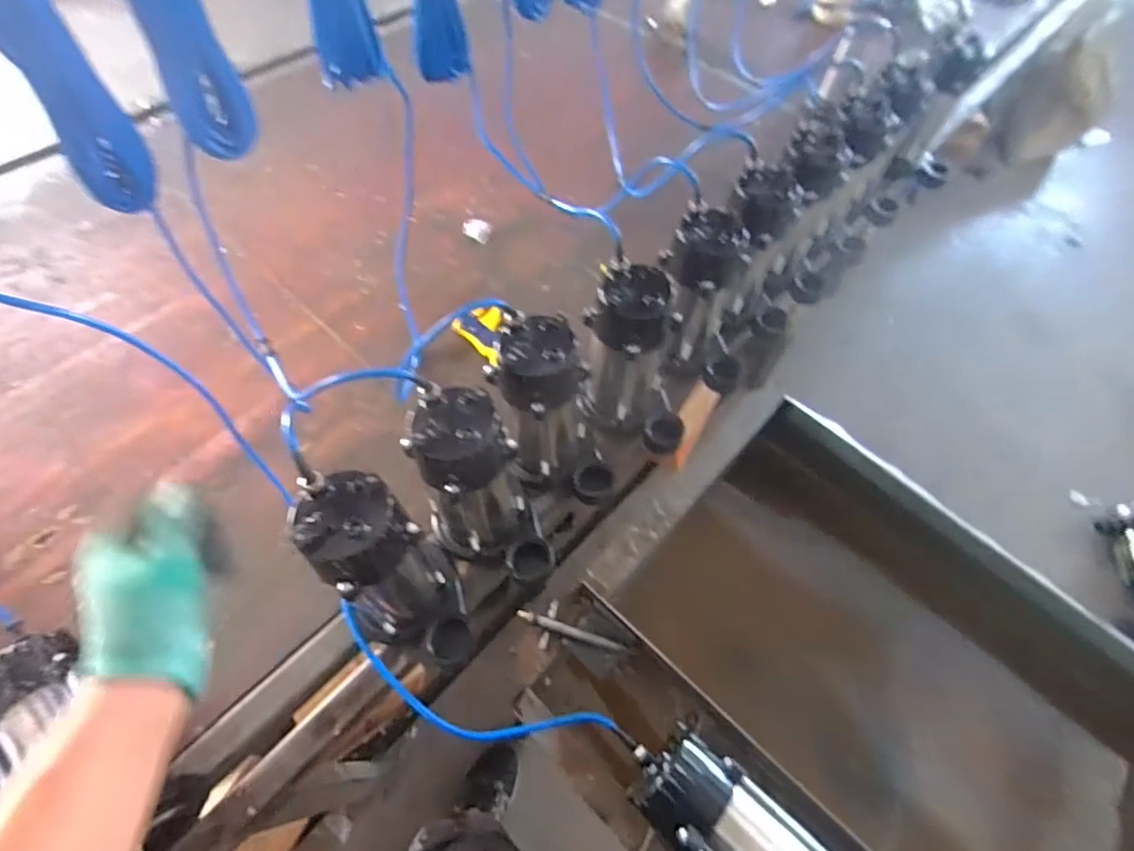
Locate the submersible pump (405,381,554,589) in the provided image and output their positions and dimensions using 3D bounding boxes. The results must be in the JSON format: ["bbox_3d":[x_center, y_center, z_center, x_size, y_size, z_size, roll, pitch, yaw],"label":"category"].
[{"bbox_3d":[-0.091,0.078,0.608,0.121,0.212,0.143,-15,62,-14],"label":"submersible pump"}]

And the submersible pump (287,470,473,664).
[{"bbox_3d":[-0.174,0.156,0.558,0.115,0.220,0.141,-19,63,-16],"label":"submersible pump"}]

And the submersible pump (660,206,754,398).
[{"bbox_3d":[0.193,-0.172,0.792,0.138,0.236,0.125,2,60,-5],"label":"submersible pump"}]

